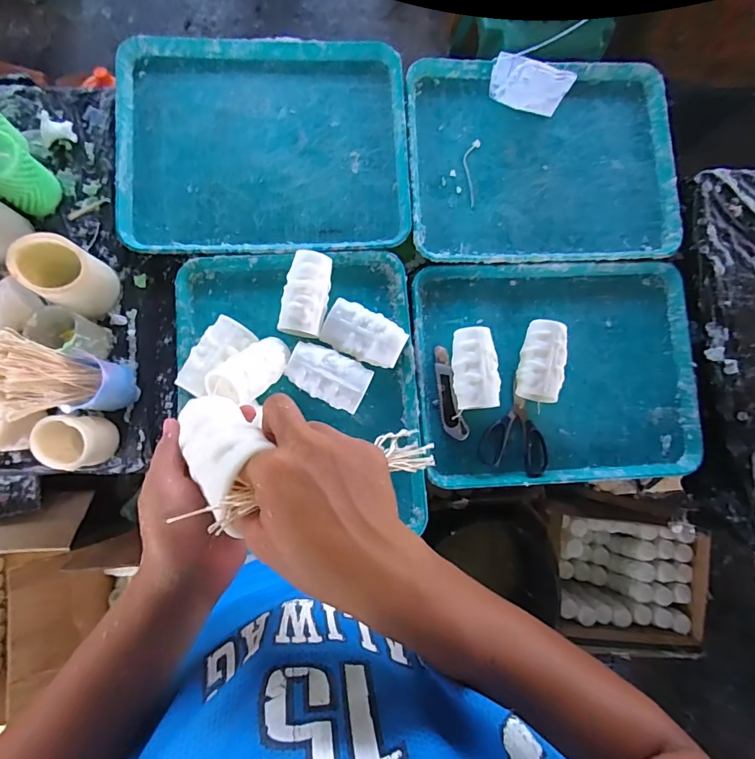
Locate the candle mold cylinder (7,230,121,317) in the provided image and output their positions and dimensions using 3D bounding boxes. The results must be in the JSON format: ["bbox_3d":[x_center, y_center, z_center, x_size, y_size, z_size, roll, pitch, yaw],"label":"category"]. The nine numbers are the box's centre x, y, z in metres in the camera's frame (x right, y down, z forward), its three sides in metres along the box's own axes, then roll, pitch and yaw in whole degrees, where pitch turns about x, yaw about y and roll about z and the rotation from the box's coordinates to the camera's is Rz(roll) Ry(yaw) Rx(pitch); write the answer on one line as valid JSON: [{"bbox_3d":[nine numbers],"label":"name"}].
[{"bbox_3d":[-0.412,-0.138,0.608,0.090,0.108,0.079,27,82,-1],"label":"candle mold cylinder"}]

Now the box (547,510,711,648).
[{"bbox_3d":[0.620,0.520,1.199,0.420,0.187,0.313,6,83,-4],"label":"box"}]

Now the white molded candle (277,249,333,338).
[{"bbox_3d":[-0.105,-0.123,0.661,0.062,0.053,0.121,11,83,-3],"label":"white molded candle"}]

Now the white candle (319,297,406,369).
[{"bbox_3d":[-0.020,-0.065,0.667,0.117,0.044,0.073,28,82,-1],"label":"white candle"}]

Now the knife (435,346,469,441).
[{"bbox_3d":[0.106,0.020,0.678,0.033,0.011,0.143,-13,85,-6],"label":"knife"}]

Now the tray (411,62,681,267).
[{"bbox_3d":[0.267,-0.355,0.737,0.424,0.033,0.335,-1,84,-5],"label":"tray"}]

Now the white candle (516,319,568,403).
[{"bbox_3d":[0.248,-0.029,0.682,0.059,0.047,0.121,10,83,-3],"label":"white candle"}]

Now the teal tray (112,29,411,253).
[{"bbox_3d":[-0.174,-0.366,0.701,0.437,0.021,0.337,-2,84,-5],"label":"teal tray"}]

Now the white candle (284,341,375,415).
[{"bbox_3d":[-0.071,-0.005,0.653,0.113,0.050,0.071,25,82,-1],"label":"white candle"}]

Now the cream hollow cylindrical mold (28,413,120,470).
[{"bbox_3d":[-0.391,0.081,0.588,0.066,0.078,0.066,1,83,-4],"label":"cream hollow cylindrical mold"}]

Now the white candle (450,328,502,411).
[{"bbox_3d":[0.146,-0.017,0.672,0.064,0.050,0.120,-3,84,-5],"label":"white candle"}]

